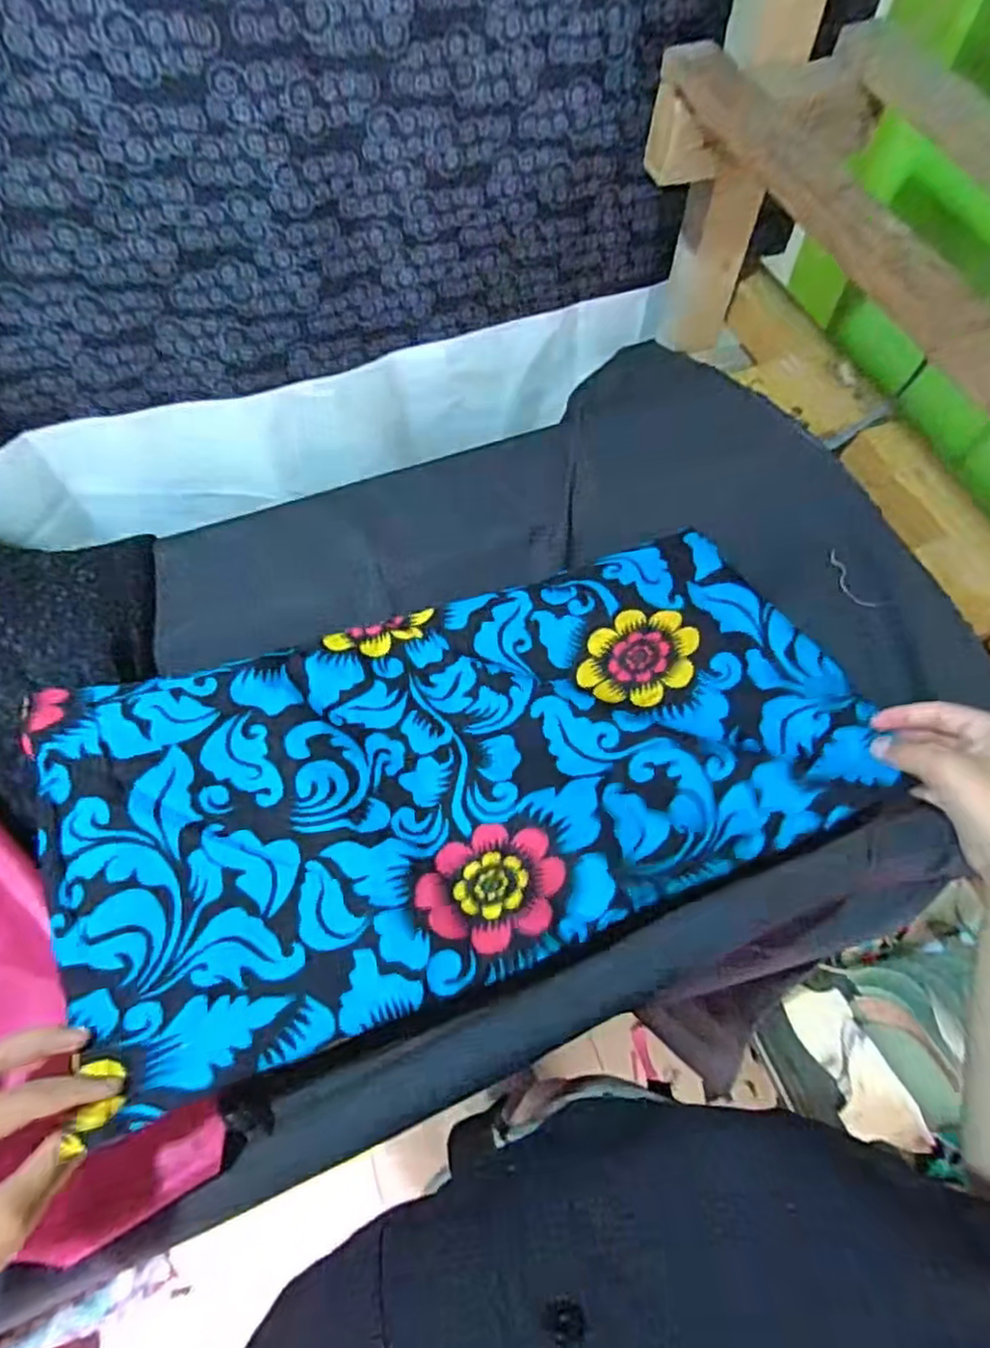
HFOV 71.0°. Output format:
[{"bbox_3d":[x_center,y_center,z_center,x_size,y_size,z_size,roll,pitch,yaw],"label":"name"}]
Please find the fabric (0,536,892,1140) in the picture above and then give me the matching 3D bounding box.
[{"bbox_3d":[-0.012,0.051,0.439,0.479,0.063,0.251,-20,65,-11],"label":"fabric"}]

